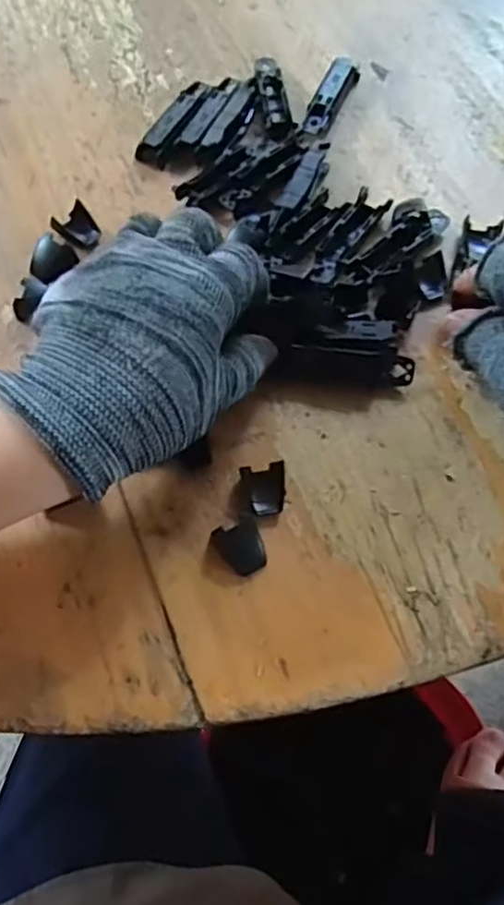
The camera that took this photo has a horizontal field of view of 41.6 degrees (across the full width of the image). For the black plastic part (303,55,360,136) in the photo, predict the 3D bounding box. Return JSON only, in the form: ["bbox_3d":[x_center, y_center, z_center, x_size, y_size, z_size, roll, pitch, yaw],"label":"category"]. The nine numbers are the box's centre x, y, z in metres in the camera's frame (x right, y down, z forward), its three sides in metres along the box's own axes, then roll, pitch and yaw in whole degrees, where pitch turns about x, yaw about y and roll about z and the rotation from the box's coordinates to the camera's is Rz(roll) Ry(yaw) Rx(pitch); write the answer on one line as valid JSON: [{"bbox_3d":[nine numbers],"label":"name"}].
[{"bbox_3d":[0.045,-0.205,0.382,0.015,0.013,0.067,21,66,10],"label":"black plastic part"}]

